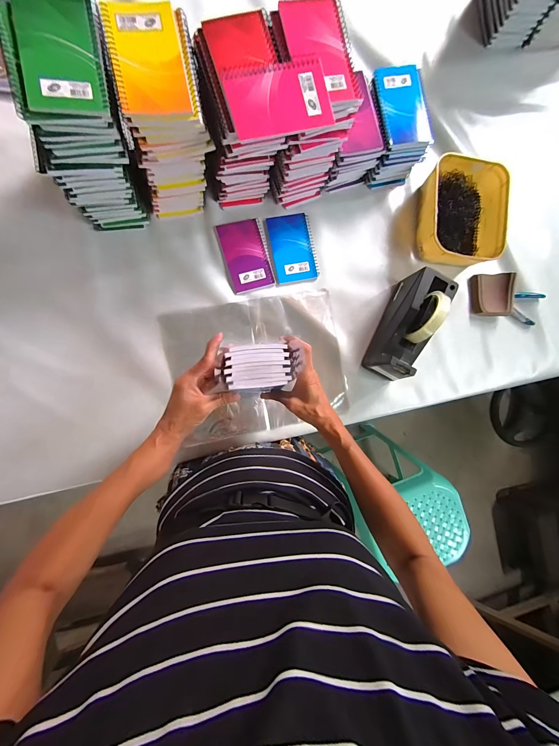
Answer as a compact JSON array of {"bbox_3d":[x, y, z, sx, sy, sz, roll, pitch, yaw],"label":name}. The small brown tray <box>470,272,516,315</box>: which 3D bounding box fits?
[{"bbox_3d":[0.465,-0.170,0.594,0.086,0.028,0.090,-2,90,-9],"label":"small brown tray"}]

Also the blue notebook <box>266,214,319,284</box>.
[{"bbox_3d":[0.027,-0.249,0.546,0.086,0.006,0.133,-10,91,-9],"label":"blue notebook"}]

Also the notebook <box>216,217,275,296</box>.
[{"bbox_3d":[-0.063,-0.230,0.535,0.083,0.004,0.135,-16,92,-9],"label":"notebook"}]

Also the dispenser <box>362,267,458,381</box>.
[{"bbox_3d":[0.247,-0.088,0.514,0.073,0.122,0.194,28,85,-7],"label":"dispenser"}]

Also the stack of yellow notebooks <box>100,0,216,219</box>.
[{"bbox_3d":[-0.172,-0.366,0.418,0.113,0.195,0.139,-15,92,-9],"label":"stack of yellow notebooks"}]

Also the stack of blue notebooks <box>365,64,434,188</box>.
[{"bbox_3d":[0.213,-0.463,0.525,0.104,0.102,0.142,-14,92,-9],"label":"stack of blue notebooks"}]

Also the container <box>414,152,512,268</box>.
[{"bbox_3d":[0.370,-0.324,0.560,0.161,0.066,0.197,0,89,-9],"label":"container"}]

